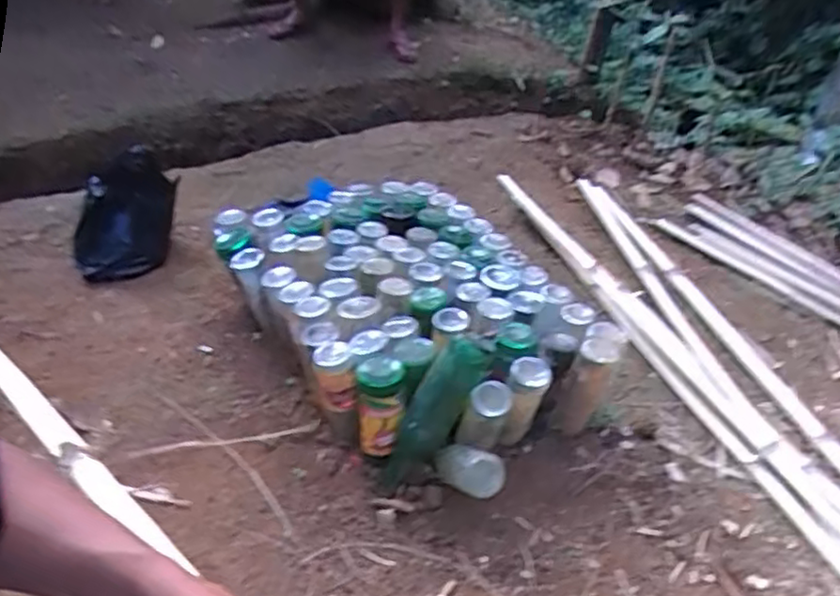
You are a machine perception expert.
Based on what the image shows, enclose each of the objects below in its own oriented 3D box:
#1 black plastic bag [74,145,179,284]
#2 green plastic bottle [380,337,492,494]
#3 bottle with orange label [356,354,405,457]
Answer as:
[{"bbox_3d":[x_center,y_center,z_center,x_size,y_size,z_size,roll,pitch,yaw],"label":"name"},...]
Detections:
[{"bbox_3d":[-0.684,-0.194,1.547,0.240,0.184,0.258,-14,42,-23],"label":"black plastic bag"},{"bbox_3d":[0.023,0.177,1.010,0.094,0.258,0.079,8,25,-49],"label":"green plastic bottle"},{"bbox_3d":[-0.061,0.164,1.010,0.072,0.150,0.065,6,38,0],"label":"bottle with orange label"}]

